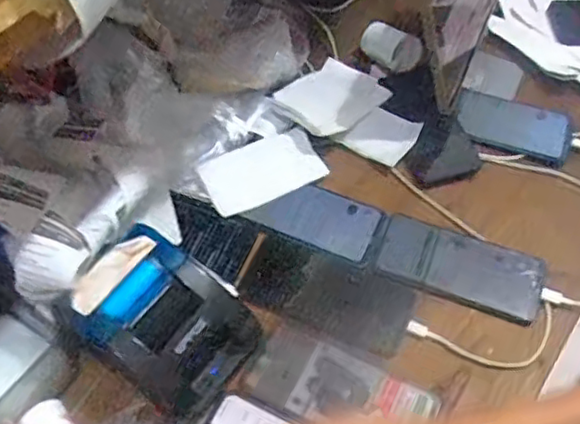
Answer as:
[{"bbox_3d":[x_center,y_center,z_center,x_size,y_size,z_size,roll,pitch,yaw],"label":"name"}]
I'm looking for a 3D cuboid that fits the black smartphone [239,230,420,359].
[{"bbox_3d":[0.039,0.081,0.660,0.166,0.008,0.083,20,57,13],"label":"black smartphone"}]

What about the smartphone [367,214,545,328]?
[{"bbox_3d":[0.175,0.054,0.673,0.166,0.007,0.077,19,57,12],"label":"smartphone"}]

